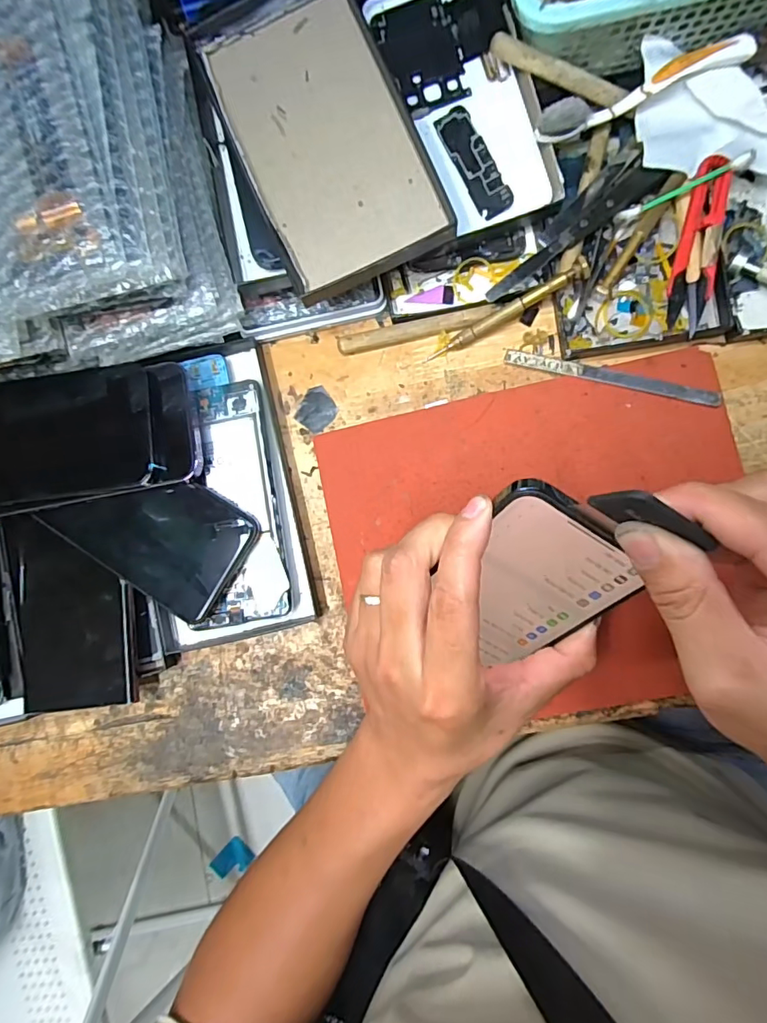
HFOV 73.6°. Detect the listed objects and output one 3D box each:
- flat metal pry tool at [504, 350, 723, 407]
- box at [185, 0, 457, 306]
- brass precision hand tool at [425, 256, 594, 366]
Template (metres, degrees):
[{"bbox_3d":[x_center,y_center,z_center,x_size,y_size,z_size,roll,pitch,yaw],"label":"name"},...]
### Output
[{"bbox_3d":[0.142,-0.084,0.321,0.130,0.004,0.010,15,86,9],"label":"flat metal pry tool"},{"bbox_3d":[-0.035,-0.216,0.294,0.097,0.015,0.169,-24,86,4],"label":"box"},{"bbox_3d":[0.076,-0.124,0.323,0.106,0.008,0.010,-27,86,18],"label":"brass precision hand tool"}]

